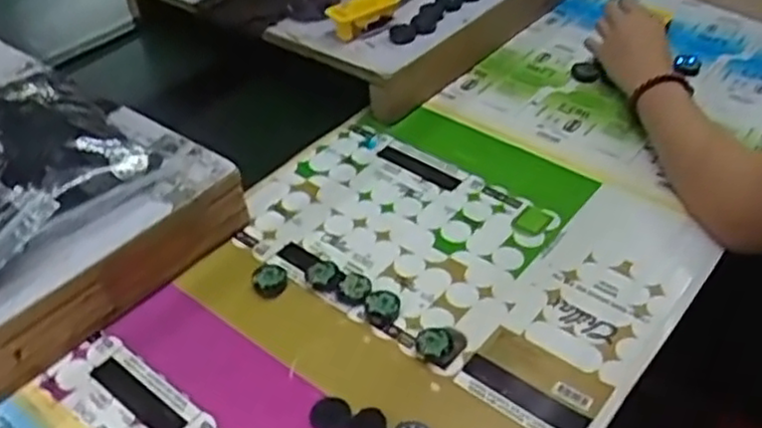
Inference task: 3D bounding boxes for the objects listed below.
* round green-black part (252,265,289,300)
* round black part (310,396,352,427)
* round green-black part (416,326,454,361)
[{"bbox_3d":[-0.096,0.056,0.625,0.030,0.010,0.040,-23,44,-20],"label":"round green-black part"},{"bbox_3d":[-0.036,0.146,0.526,0.029,0.004,0.036,-12,41,-10],"label":"round black part"},{"bbox_3d":[0.042,0.101,0.565,0.028,0.010,0.033,-2,40,2],"label":"round green-black part"}]

